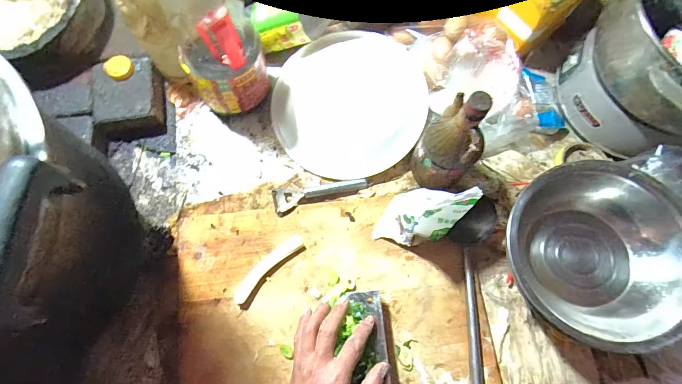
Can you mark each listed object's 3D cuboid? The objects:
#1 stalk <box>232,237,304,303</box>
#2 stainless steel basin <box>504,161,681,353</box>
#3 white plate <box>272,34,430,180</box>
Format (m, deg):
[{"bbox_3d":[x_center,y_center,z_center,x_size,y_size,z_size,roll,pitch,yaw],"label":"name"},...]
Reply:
[{"bbox_3d":[-0.111,0.114,0.529,0.026,0.011,0.128,43,76,11],"label":"stalk"},{"bbox_3d":[0.356,0.079,0.494,0.243,0.081,0.236,0,73,-2],"label":"stainless steel basin"},{"bbox_3d":[0.014,-0.166,0.628,0.261,0.038,0.273,0,73,-2],"label":"white plate"}]

